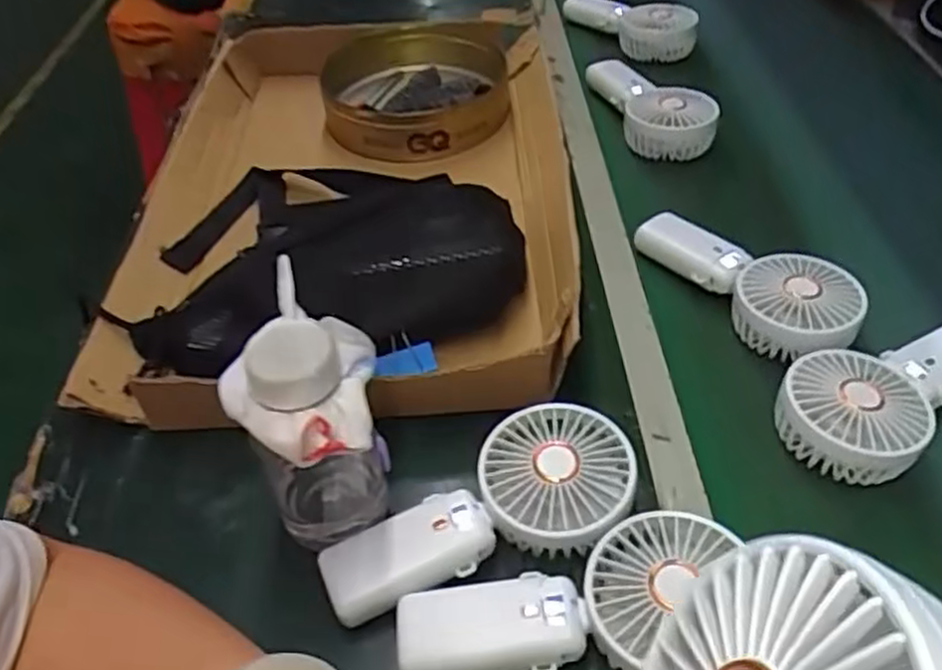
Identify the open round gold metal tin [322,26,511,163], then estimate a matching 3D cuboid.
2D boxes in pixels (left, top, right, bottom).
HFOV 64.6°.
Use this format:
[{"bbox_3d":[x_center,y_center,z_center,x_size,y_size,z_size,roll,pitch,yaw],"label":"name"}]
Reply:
[{"bbox_3d":[-0.057,-0.258,0.771,0.191,0.069,0.181,-1,43,1],"label":"open round gold metal tin"}]

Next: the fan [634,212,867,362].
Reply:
[{"bbox_3d":[0.210,-0.046,0.585,0.080,0.041,0.190,-34,52,-31],"label":"fan"}]

